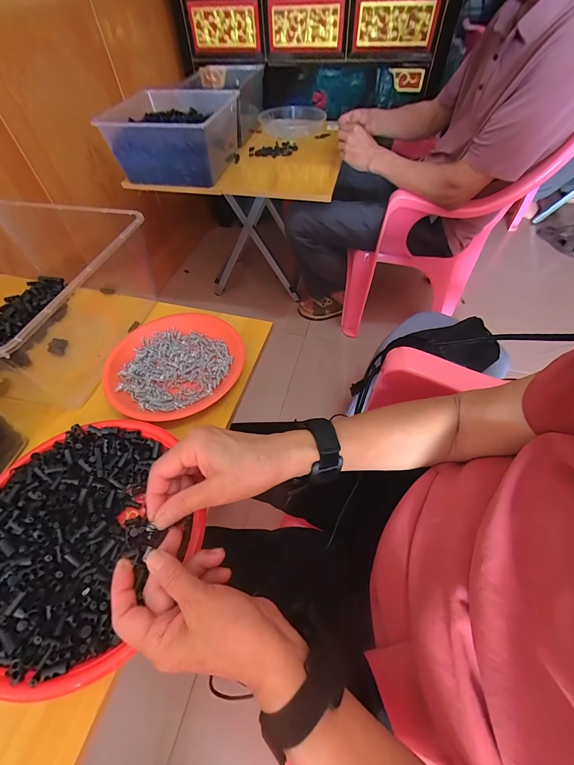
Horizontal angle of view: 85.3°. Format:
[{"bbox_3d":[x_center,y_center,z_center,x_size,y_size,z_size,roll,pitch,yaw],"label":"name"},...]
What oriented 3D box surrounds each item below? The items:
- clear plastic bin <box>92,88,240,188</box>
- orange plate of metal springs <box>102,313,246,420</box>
[{"bbox_3d":[-0.300,-0.669,0.855,0.294,0.143,0.300,9,55,8],"label":"clear plastic bin"},{"bbox_3d":[-0.162,-0.030,0.456,0.188,0.021,0.176,-1,54,1],"label":"orange plate of metal springs"}]

